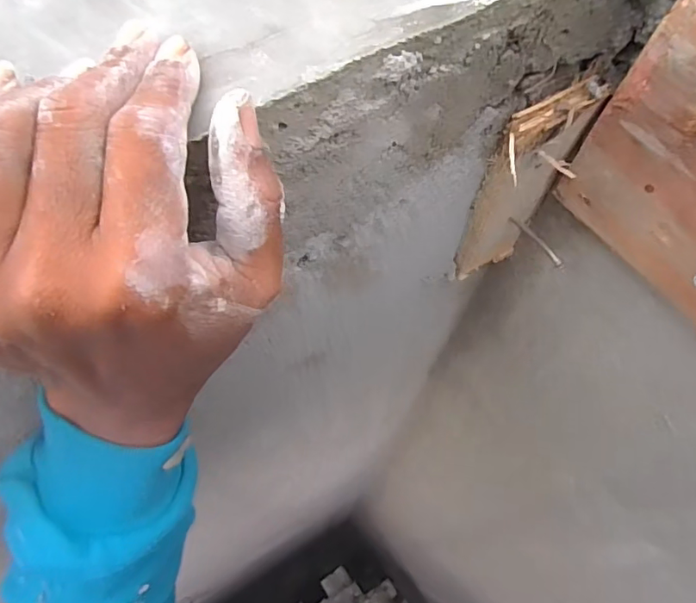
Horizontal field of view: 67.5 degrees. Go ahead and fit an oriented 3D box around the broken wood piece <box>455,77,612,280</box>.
[{"bbox_3d":[0.106,-0.066,0.340,0.067,0.171,0.022,-35,71,-16],"label":"broken wood piece"}]

